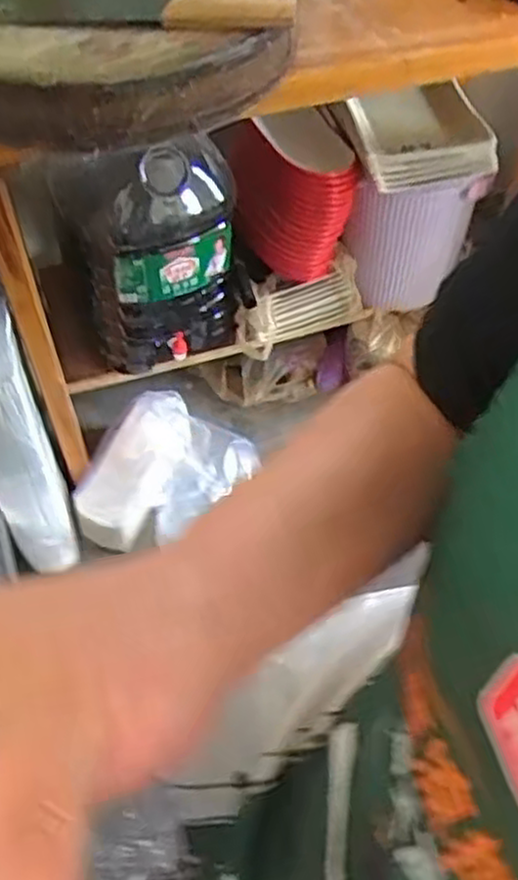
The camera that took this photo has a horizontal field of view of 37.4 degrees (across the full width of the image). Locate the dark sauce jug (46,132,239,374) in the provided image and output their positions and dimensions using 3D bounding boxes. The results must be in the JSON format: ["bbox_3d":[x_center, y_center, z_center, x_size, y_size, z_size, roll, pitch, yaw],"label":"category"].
[{"bbox_3d":[-0.171,-0.270,1.188,0.251,0.327,0.186,-24,55,-18],"label":"dark sauce jug"}]

